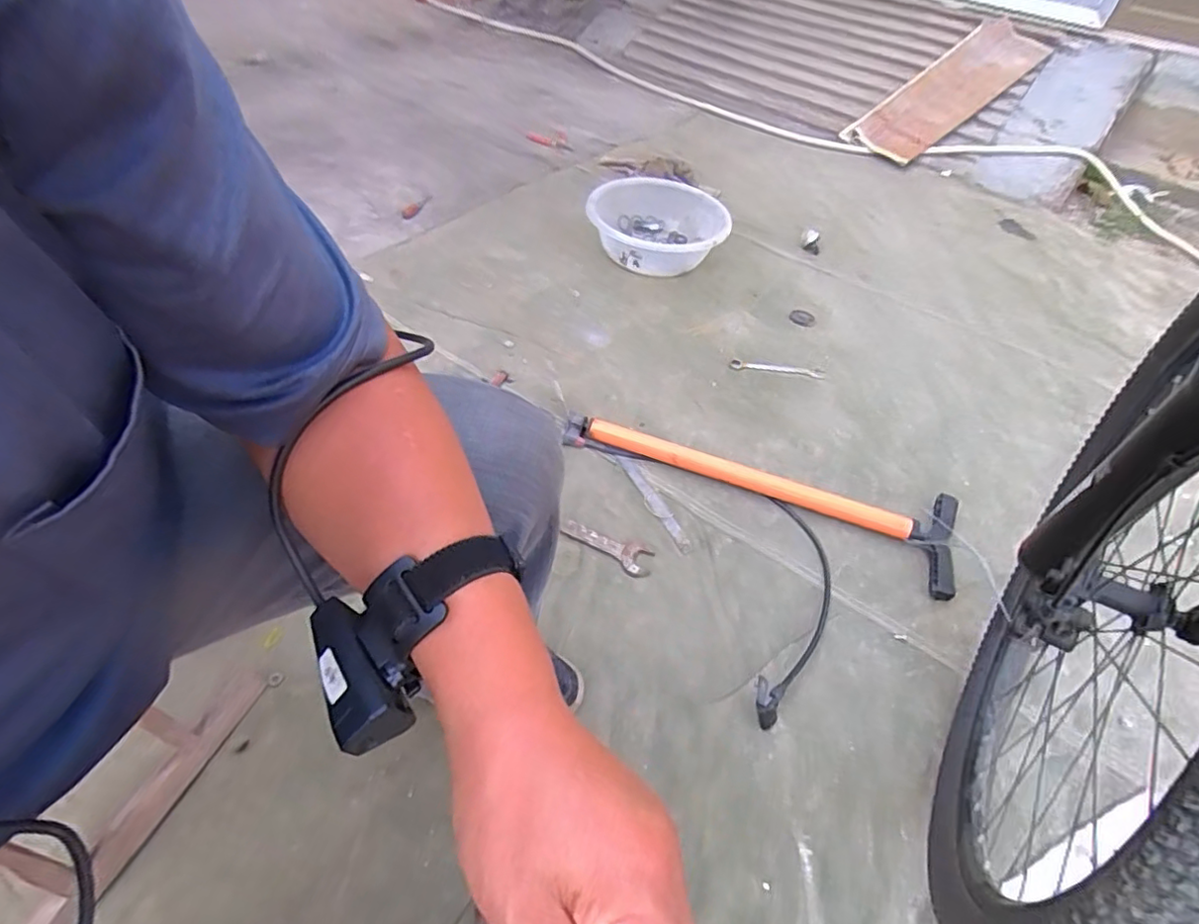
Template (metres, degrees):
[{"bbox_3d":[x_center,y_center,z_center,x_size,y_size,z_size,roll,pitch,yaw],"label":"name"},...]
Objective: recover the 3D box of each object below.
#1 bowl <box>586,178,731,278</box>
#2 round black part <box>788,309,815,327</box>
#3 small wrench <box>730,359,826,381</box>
[{"bbox_3d":[0.138,-0.600,1.503,0.355,0.104,0.381,1,50,-1],"label":"bowl"},{"bbox_3d":[0.459,-0.325,1.353,0.057,0.006,0.057,1,50,-1],"label":"round black part"},{"bbox_3d":[0.361,-0.189,1.221,0.194,0.008,0.039,5,49,-4],"label":"small wrench"}]

